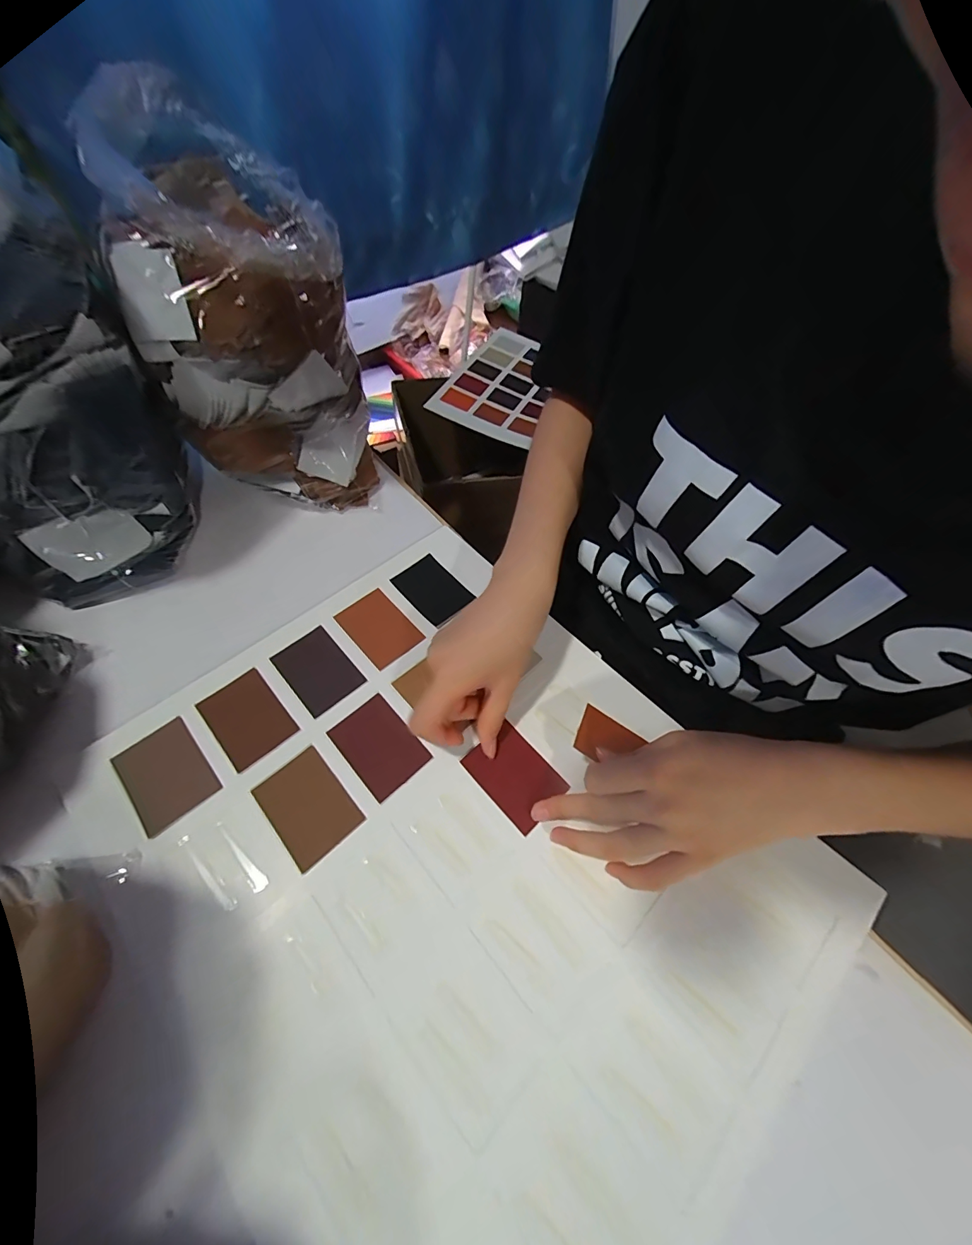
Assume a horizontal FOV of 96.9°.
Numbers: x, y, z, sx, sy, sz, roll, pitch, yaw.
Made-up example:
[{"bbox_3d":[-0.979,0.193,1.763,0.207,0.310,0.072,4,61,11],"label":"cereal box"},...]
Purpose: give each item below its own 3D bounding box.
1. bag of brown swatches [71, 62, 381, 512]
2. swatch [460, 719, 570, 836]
[{"bbox_3d":[-0.189,-0.213,0.350,0.150,0.251,0.102,-1,58,-4],"label":"bag of brown swatches"},{"bbox_3d":[0.020,0.109,0.310,0.045,0.005,0.064,-37,67,-23],"label":"swatch"}]

